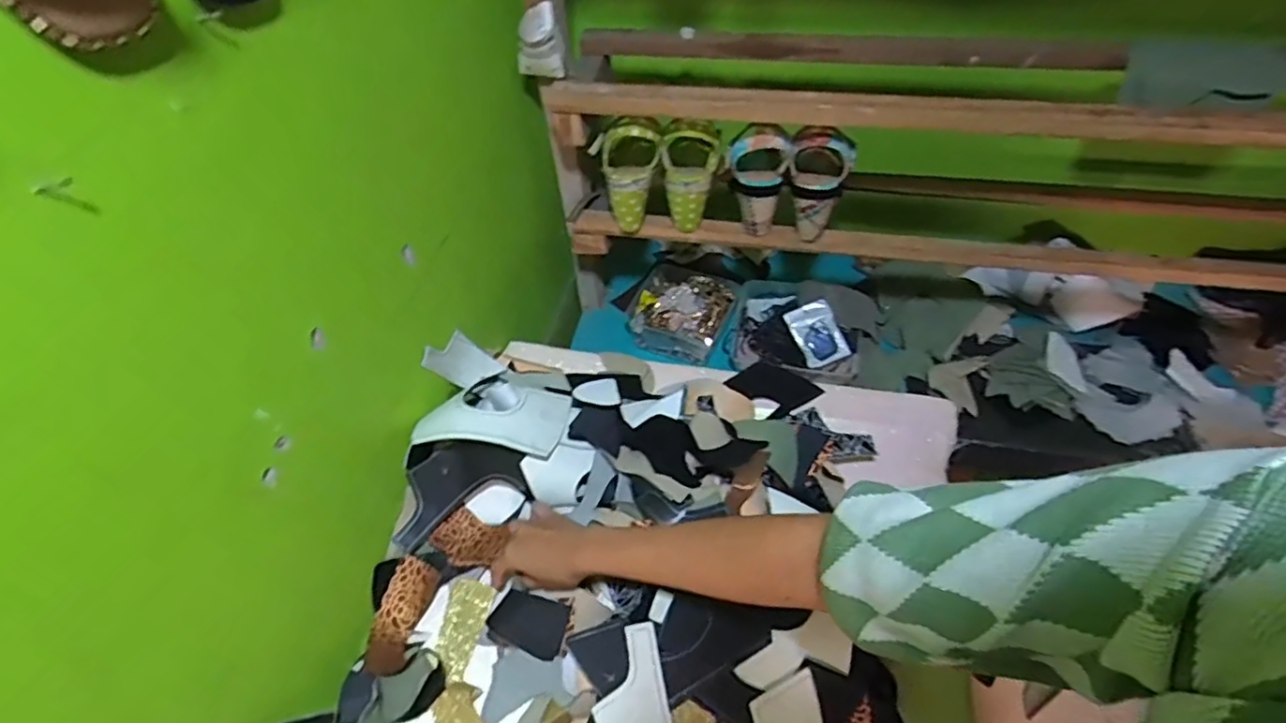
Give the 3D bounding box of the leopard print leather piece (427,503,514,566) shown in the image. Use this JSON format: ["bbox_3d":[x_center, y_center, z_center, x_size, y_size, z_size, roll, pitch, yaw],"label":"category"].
[{"bbox_3d":[-0.192,0.194,0.695,0.067,0.017,0.056,19,52,18],"label":"leopard print leather piece"}]

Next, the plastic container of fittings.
[{"bbox_3d":[0.066,-0.086,1.098,0.169,0.072,0.172,22,53,20],"label":"plastic container of fittings"}]

